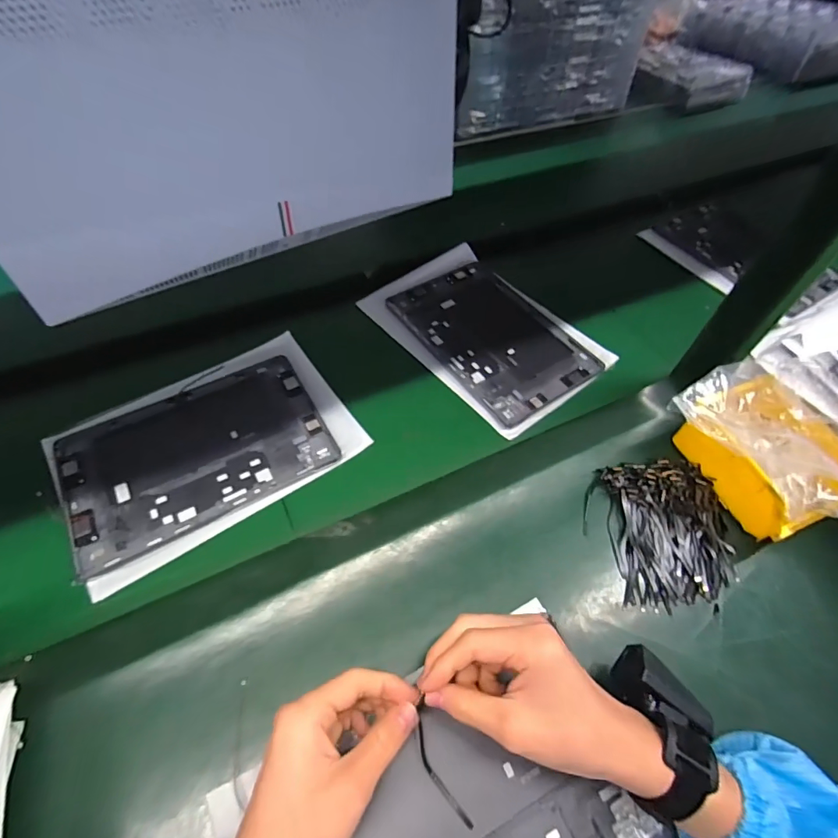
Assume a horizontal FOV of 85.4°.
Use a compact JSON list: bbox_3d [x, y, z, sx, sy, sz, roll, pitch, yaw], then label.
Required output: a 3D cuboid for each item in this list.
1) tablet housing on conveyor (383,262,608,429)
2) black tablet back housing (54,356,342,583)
[{"bbox_3d":[0.094,-0.112,0.594,0.169,0.012,0.252,-31,60,-20],"label":"tablet housing on conveyor"},{"bbox_3d":[-0.232,0.033,0.479,0.252,0.011,0.161,-26,59,-18],"label":"black tablet back housing"}]

